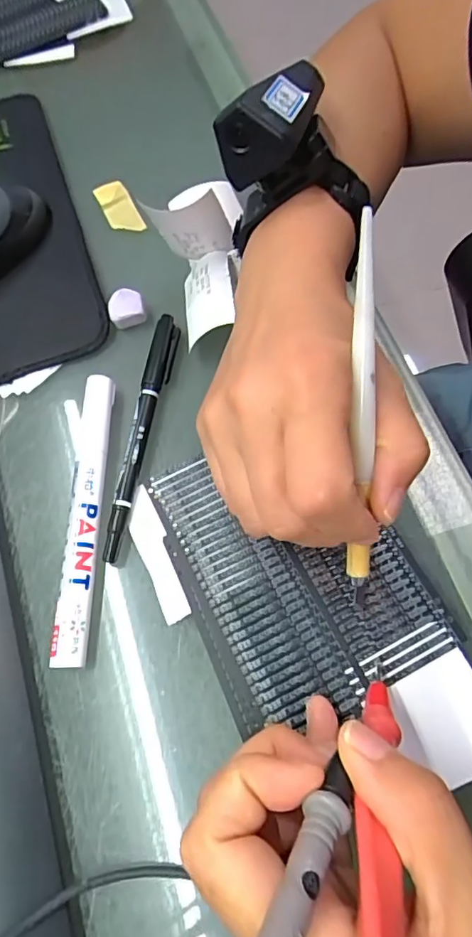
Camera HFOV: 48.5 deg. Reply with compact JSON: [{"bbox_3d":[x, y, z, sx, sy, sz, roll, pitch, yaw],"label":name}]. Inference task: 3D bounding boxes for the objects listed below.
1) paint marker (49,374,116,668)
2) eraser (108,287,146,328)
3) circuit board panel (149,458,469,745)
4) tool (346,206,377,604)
[{"bbox_3d":[-0.071,0.020,0.254,0.015,0.020,0.141,-1,67,4],"label":"paint marker"},{"bbox_3d":[-0.063,-0.092,0.302,0.019,0.011,0.019,-20,67,-4],"label":"eraser"},{"bbox_3d":[0.024,0.040,0.232,0.095,0.004,0.122,-25,69,-6],"label":"circuit board panel"},{"bbox_3d":[0.049,-0.015,0.202,0.008,0.151,0.006,-4,19,-5],"label":"tool"}]

